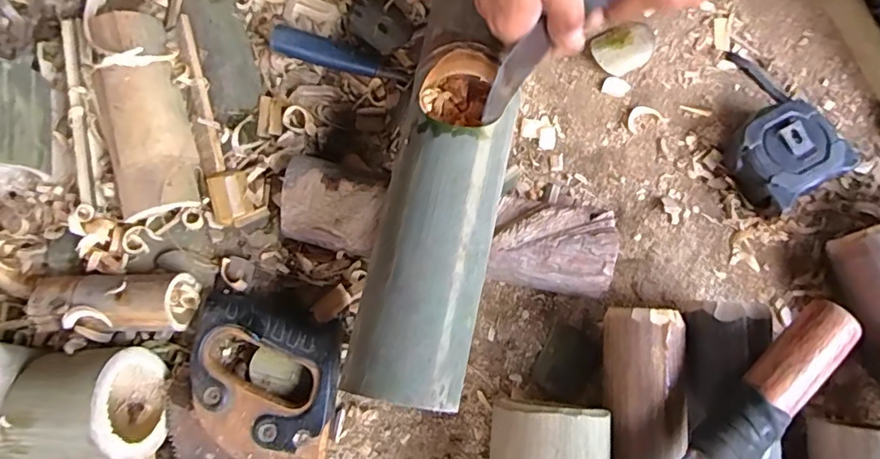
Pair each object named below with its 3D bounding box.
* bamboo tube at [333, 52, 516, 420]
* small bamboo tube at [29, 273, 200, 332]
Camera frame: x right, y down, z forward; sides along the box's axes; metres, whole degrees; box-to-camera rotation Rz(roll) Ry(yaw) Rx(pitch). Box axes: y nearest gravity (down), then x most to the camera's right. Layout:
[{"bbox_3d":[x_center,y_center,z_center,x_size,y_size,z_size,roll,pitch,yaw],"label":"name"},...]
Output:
[{"bbox_3d":[-0.001,-0.007,0.352,0.075,0.064,0.236,12,78,3],"label":"bamboo tube"},{"bbox_3d":[-0.254,0.057,0.402,0.113,0.037,0.042,-2,78,0],"label":"small bamboo tube"}]

